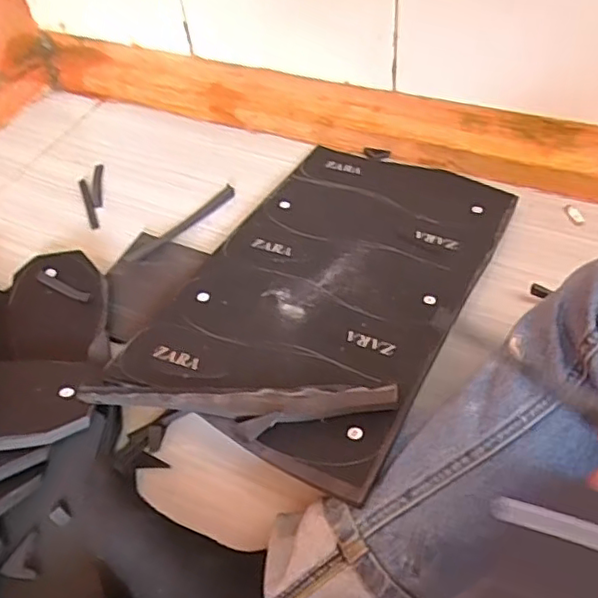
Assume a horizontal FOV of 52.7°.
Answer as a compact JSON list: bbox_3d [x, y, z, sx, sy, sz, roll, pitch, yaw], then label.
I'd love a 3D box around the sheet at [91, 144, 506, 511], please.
[{"bbox_3d":[0.037,-0.031,0.618,0.260,0.014,0.442,17,47,24],"label":"sheet"}]

